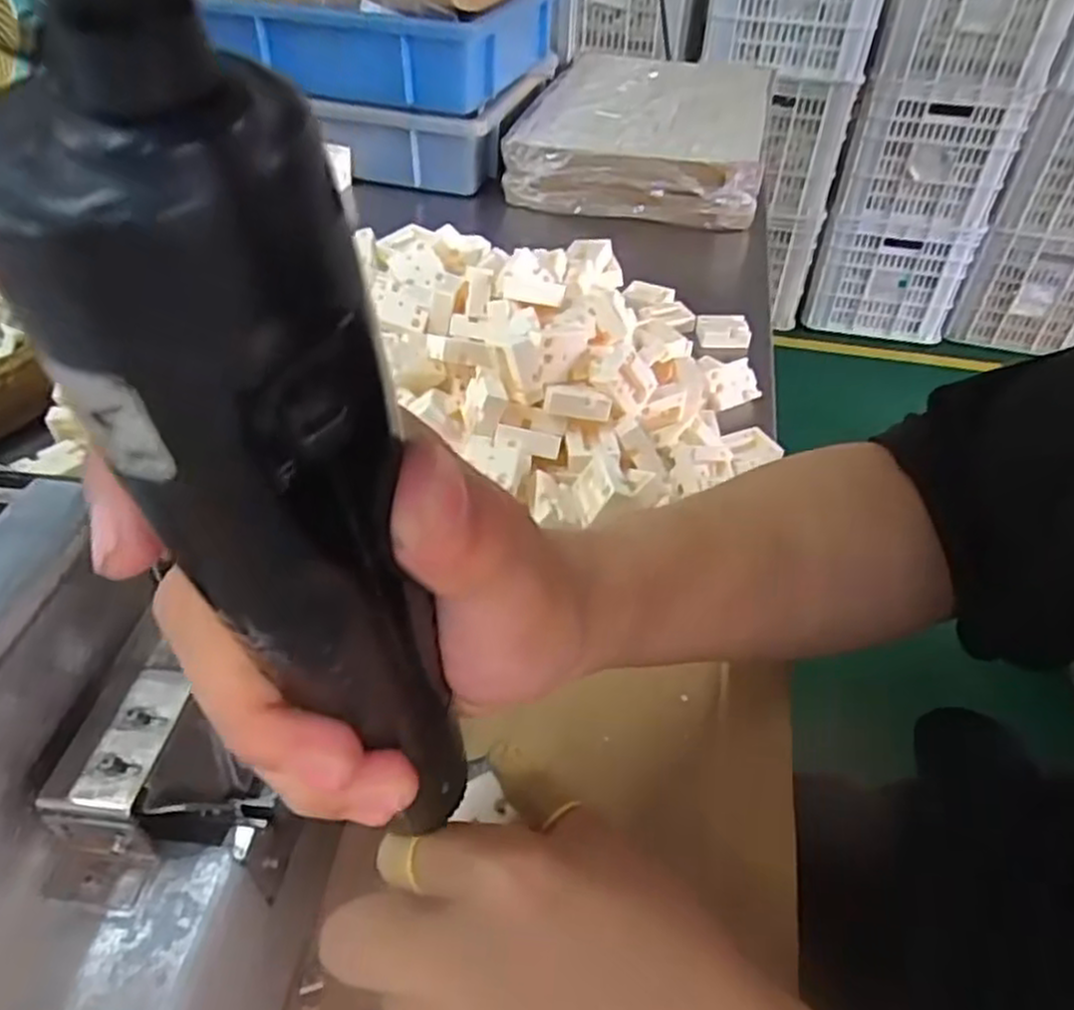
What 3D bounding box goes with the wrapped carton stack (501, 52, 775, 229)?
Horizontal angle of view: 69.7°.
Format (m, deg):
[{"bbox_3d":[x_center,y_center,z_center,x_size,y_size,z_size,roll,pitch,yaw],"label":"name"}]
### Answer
[{"bbox_3d":[0.119,-0.415,0.842,0.245,0.065,0.368,9,43,7],"label":"wrapped carton stack"}]

